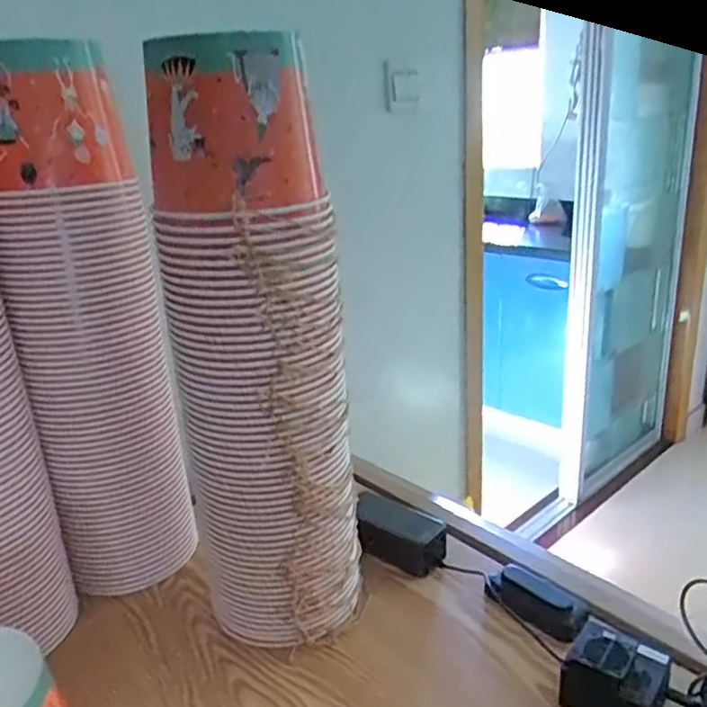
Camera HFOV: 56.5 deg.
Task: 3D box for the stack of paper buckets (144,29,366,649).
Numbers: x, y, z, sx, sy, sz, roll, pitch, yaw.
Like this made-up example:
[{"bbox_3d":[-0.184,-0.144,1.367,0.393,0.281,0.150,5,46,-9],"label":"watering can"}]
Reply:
[{"bbox_3d":[-0.095,0.010,0.648,0.157,0.563,0.181,-9,21,-15],"label":"stack of paper buckets"}]

